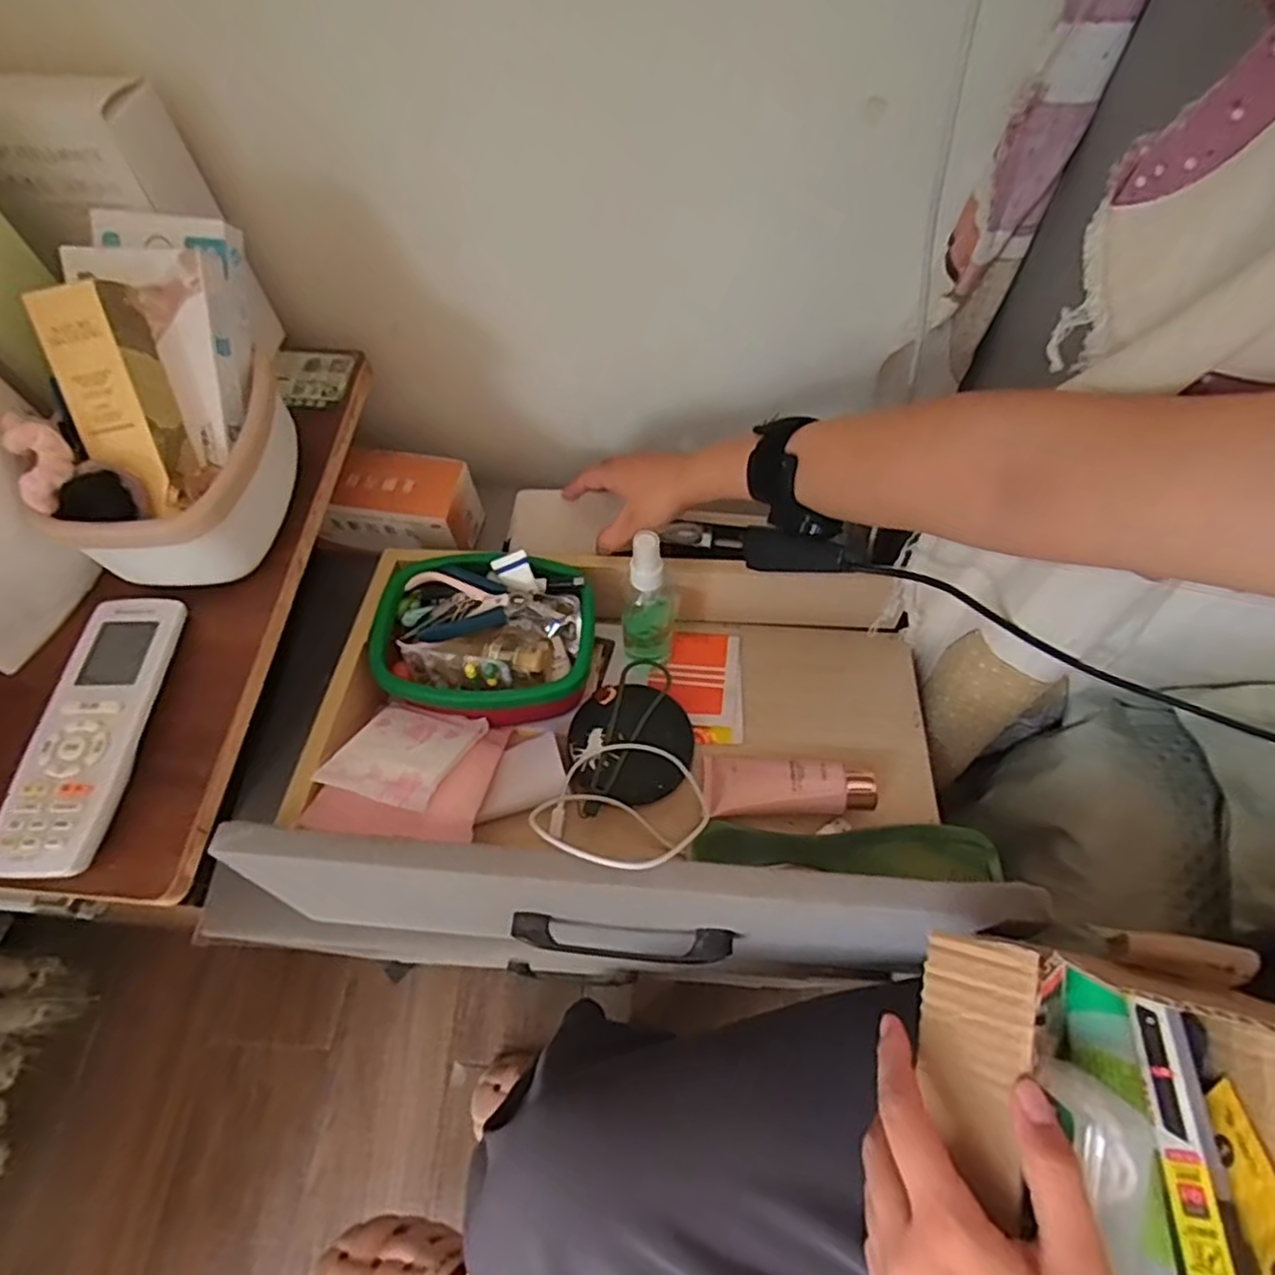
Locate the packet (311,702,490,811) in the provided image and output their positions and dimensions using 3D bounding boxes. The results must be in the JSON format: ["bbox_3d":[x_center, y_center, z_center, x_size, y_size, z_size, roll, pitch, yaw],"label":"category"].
[{"bbox_3d":[-0.154,0.073,0.472,0.070,0.008,0.097,16,29,6],"label":"packet"}]

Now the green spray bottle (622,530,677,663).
[{"bbox_3d":[0.007,-0.031,0.514,0.040,0.130,0.047,2,59,2],"label":"green spray bottle"}]

